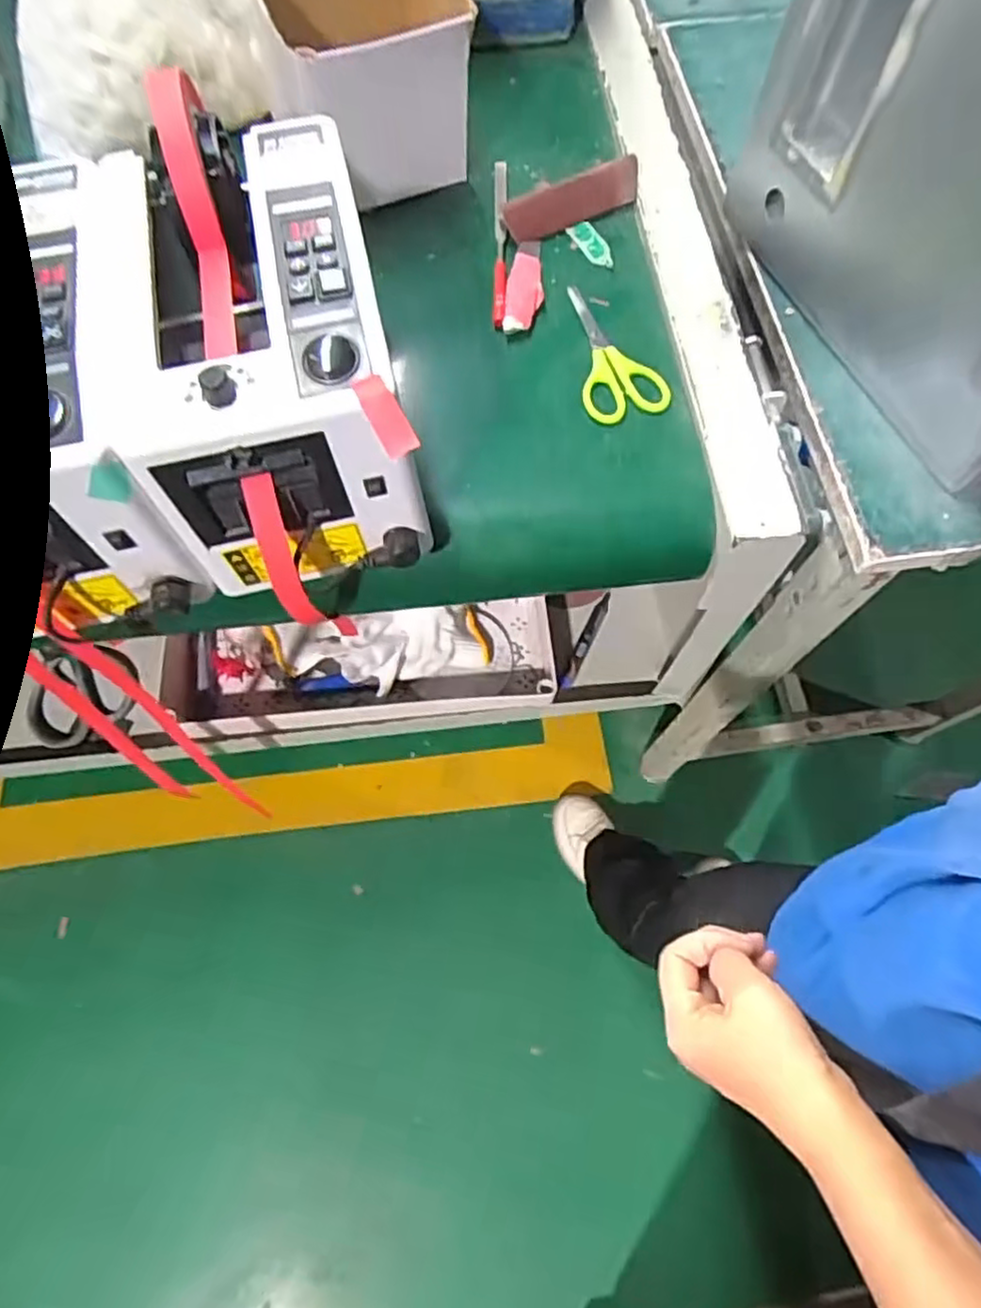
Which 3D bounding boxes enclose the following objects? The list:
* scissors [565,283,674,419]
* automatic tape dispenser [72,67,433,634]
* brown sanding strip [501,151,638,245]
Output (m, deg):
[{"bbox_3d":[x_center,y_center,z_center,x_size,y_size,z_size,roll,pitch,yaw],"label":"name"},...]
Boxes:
[{"bbox_3d":[0.086,-0.224,0.514,0.058,0.013,0.127,-12,69,-5],"label":"scissors"},{"bbox_3d":[-0.127,-0.176,0.399,0.137,0.130,0.257,-13,69,-6],"label":"automatic tape dispenser"},{"bbox_3d":[0.065,-0.360,0.558,0.116,0.032,0.012,-26,36,-9],"label":"brown sanding strip"}]

